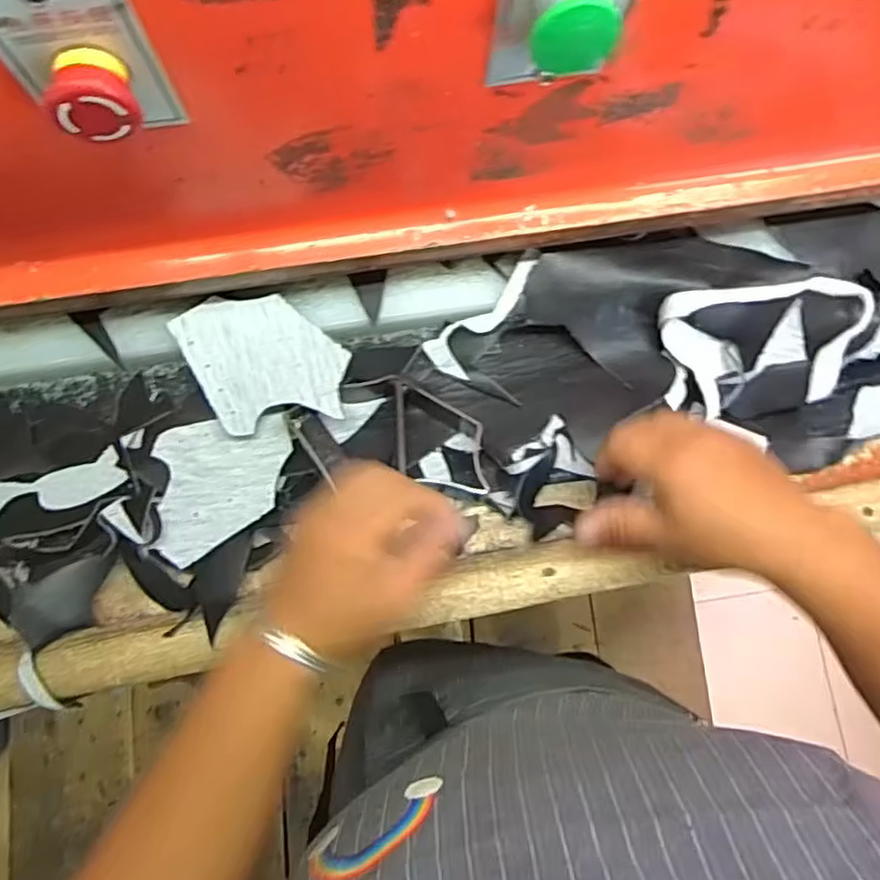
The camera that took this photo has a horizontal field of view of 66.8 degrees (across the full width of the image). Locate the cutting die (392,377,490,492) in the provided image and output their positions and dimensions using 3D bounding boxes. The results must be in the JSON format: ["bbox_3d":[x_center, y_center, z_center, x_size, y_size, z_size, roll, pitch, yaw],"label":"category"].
[{"bbox_3d":[0.002,-0.005,0.494,0.066,0.032,0.089,-3,79,-2],"label":"cutting die"}]

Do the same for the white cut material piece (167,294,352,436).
[{"bbox_3d":[-0.129,-0.058,0.498,0.100,0.018,0.117,-29,81,-6],"label":"white cut material piece"}]

